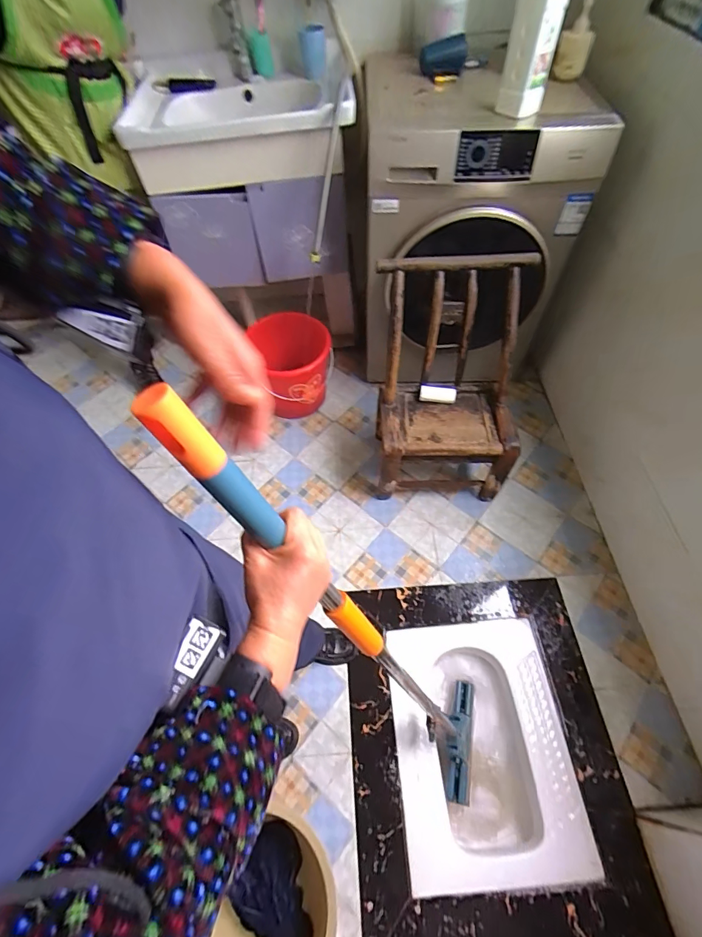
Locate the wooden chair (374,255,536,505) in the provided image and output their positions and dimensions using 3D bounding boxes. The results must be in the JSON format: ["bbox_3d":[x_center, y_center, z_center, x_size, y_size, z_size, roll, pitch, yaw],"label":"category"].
[{"bbox_3d":[0.277,-0.223,1.246,0.389,0.637,0.404,-1,57,0],"label":"wooden chair"}]

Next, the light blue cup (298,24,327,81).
[{"bbox_3d":[-0.117,-1.279,1.286,0.082,0.114,0.078,-3,57,-1],"label":"light blue cup"}]

